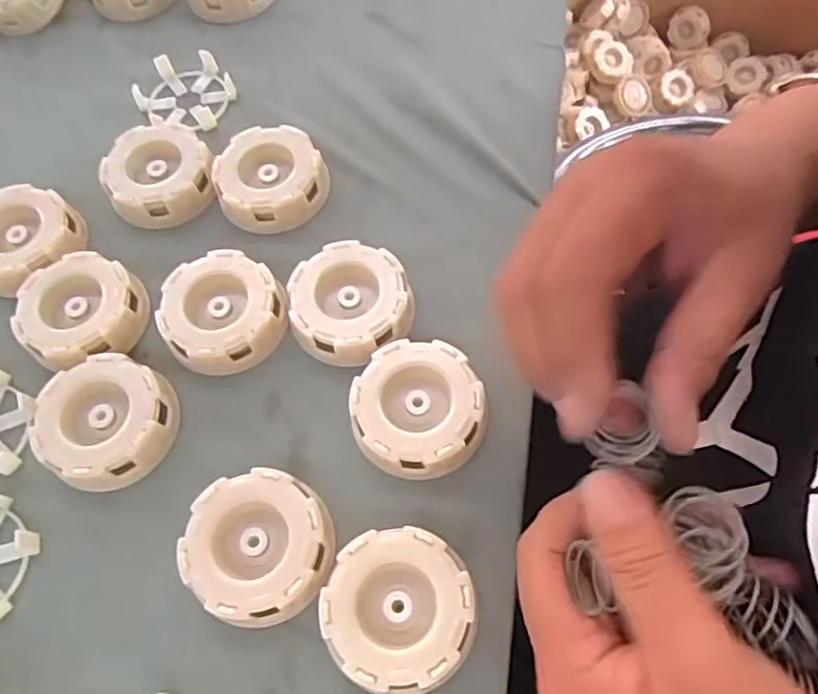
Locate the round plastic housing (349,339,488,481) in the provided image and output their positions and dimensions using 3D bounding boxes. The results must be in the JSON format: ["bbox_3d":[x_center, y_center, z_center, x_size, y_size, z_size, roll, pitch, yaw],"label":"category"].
[{"bbox_3d":[0.004,0.029,0.294,0.059,0.019,0.059,-2,64,3],"label":"round plastic housing"}]

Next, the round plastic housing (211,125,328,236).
[{"bbox_3d":[-0.078,-0.095,0.355,0.059,0.017,0.059,-2,64,3],"label":"round plastic housing"}]

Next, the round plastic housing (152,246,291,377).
[{"bbox_3d":[-0.093,-0.018,0.320,0.059,0.020,0.058,-2,64,3],"label":"round plastic housing"}]

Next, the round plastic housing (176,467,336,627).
[{"bbox_3d":[-0.064,0.084,0.271,0.060,0.019,0.059,-2,64,3],"label":"round plastic housing"}]

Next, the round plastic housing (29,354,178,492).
[{"bbox_3d":[-0.140,0.034,0.296,0.059,0.019,0.058,-2,64,3],"label":"round plastic housing"}]

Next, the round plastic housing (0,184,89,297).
[{"bbox_3d":[-0.211,-0.059,0.347,0.057,0.022,0.059,-2,64,3],"label":"round plastic housing"}]

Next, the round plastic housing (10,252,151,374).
[{"bbox_3d":[-0.166,-0.019,0.321,0.060,0.021,0.058,-2,64,3],"label":"round plastic housing"}]

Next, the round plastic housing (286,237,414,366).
[{"bbox_3d":[-0.030,-0.023,0.320,0.058,0.019,0.059,-2,64,3],"label":"round plastic housing"}]

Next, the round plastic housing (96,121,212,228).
[{"bbox_3d":[-0.142,-0.099,0.359,0.058,0.018,0.059,-2,64,3],"label":"round plastic housing"}]

